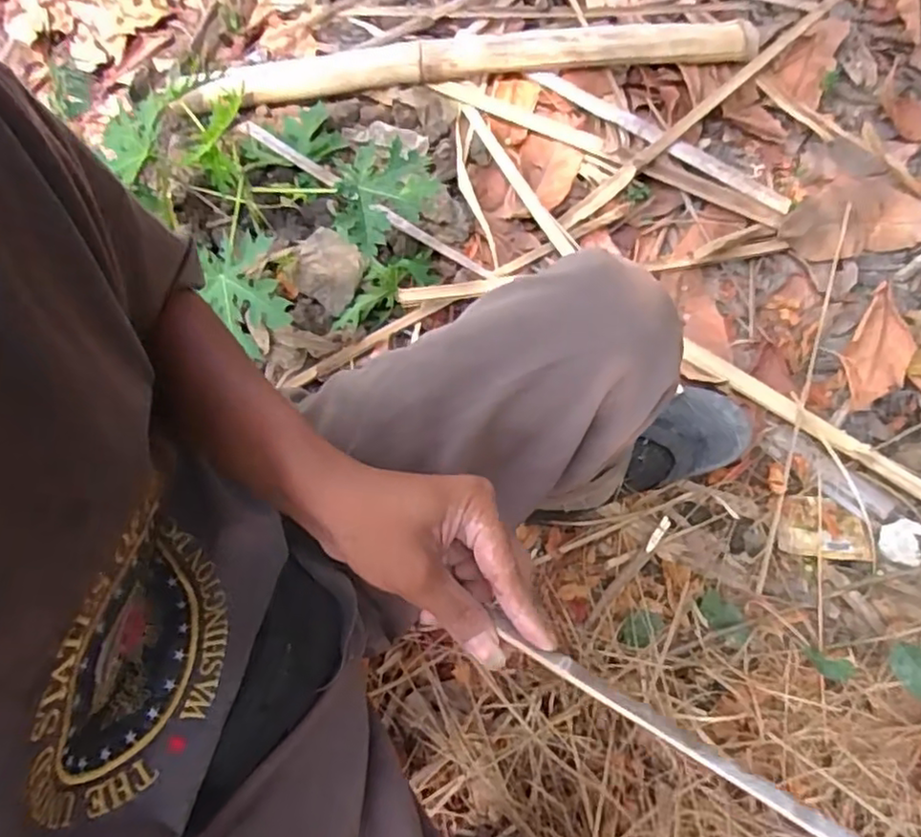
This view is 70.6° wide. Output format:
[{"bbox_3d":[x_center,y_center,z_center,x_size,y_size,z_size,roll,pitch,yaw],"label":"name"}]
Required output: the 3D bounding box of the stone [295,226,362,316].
[{"bbox_3d":[-0.173,-0.196,0.860,0.076,0.054,0.092,21,73,7],"label":"stone"}]

